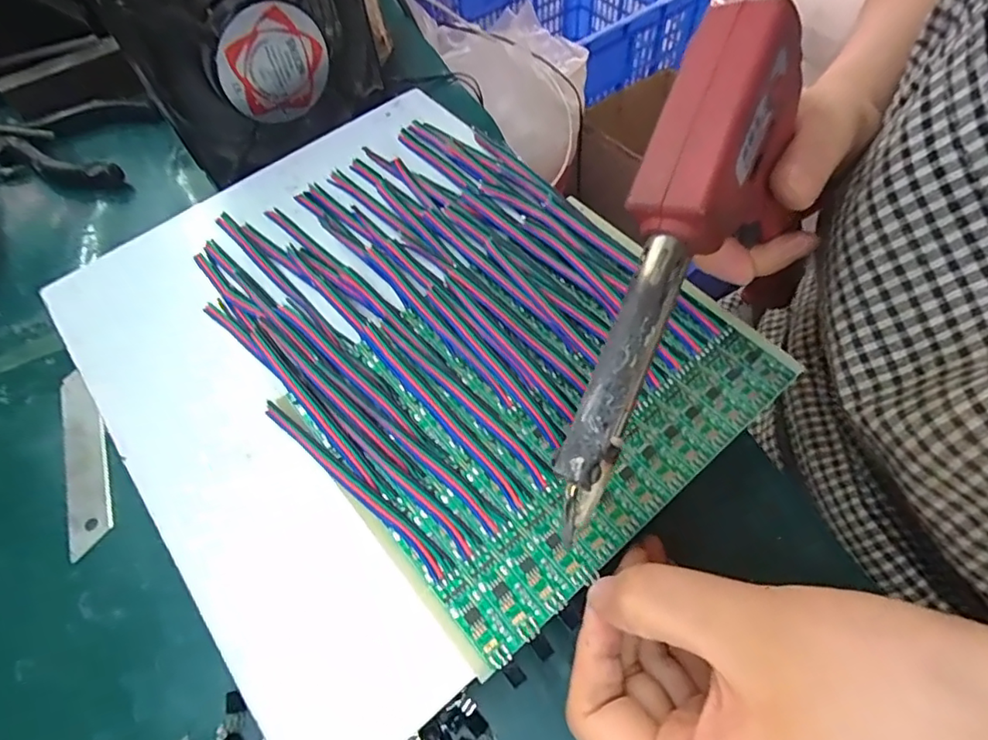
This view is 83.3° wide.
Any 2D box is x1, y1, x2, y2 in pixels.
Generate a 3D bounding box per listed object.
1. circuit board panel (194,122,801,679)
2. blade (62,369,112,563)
[{"bbox_3d":[-0.015,-0.025,0.236,0.161,0.014,0.220,-38,65,-18],"label":"circuit board panel"},{"bbox_3d":[-0.187,0.039,0.256,0.018,0.004,0.091,-22,63,-10],"label":"blade"}]

